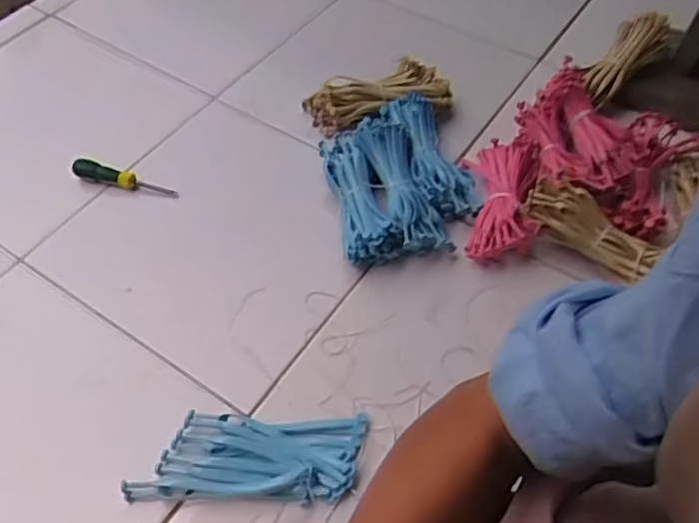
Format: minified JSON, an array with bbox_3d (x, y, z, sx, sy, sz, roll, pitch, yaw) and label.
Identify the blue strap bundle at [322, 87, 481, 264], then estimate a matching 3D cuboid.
[{"bbox_3d":[0.072,-0.125,0.929,0.203,0.074,0.250,-9,55,-8],"label":"blue strap bundle"}]

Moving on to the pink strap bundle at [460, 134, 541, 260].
[{"bbox_3d":[0.211,-0.090,0.907,0.097,0.056,0.192,10,55,5],"label":"pink strap bundle"}]

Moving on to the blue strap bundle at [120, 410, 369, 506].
[{"bbox_3d":[-0.110,0.210,0.711,0.248,0.020,0.096,1,55,-1],"label":"blue strap bundle"}]

